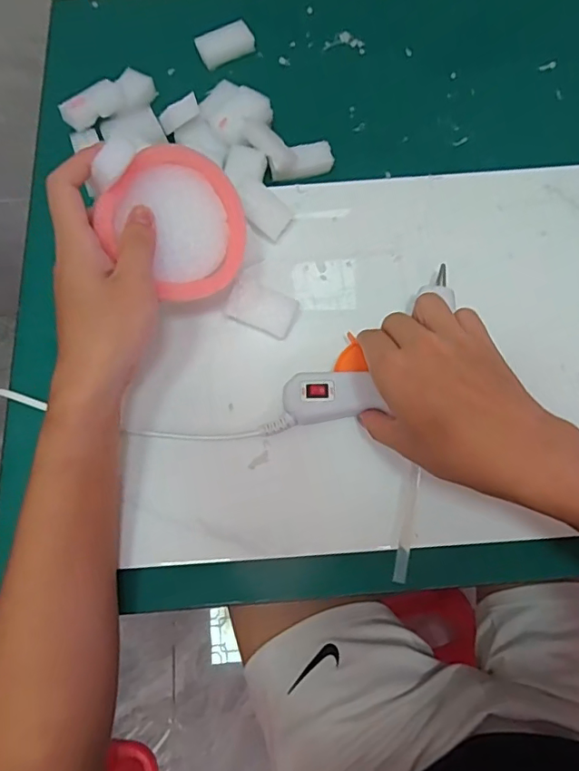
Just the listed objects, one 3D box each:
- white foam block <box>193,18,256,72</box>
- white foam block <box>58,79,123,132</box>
[{"bbox_3d":[-0.062,-0.333,0.499,0.052,0.015,0.031,-26,72,-7],"label":"white foam block"},{"bbox_3d":[-0.168,-0.241,0.441,0.053,0.016,0.022,-39,74,-11],"label":"white foam block"}]

